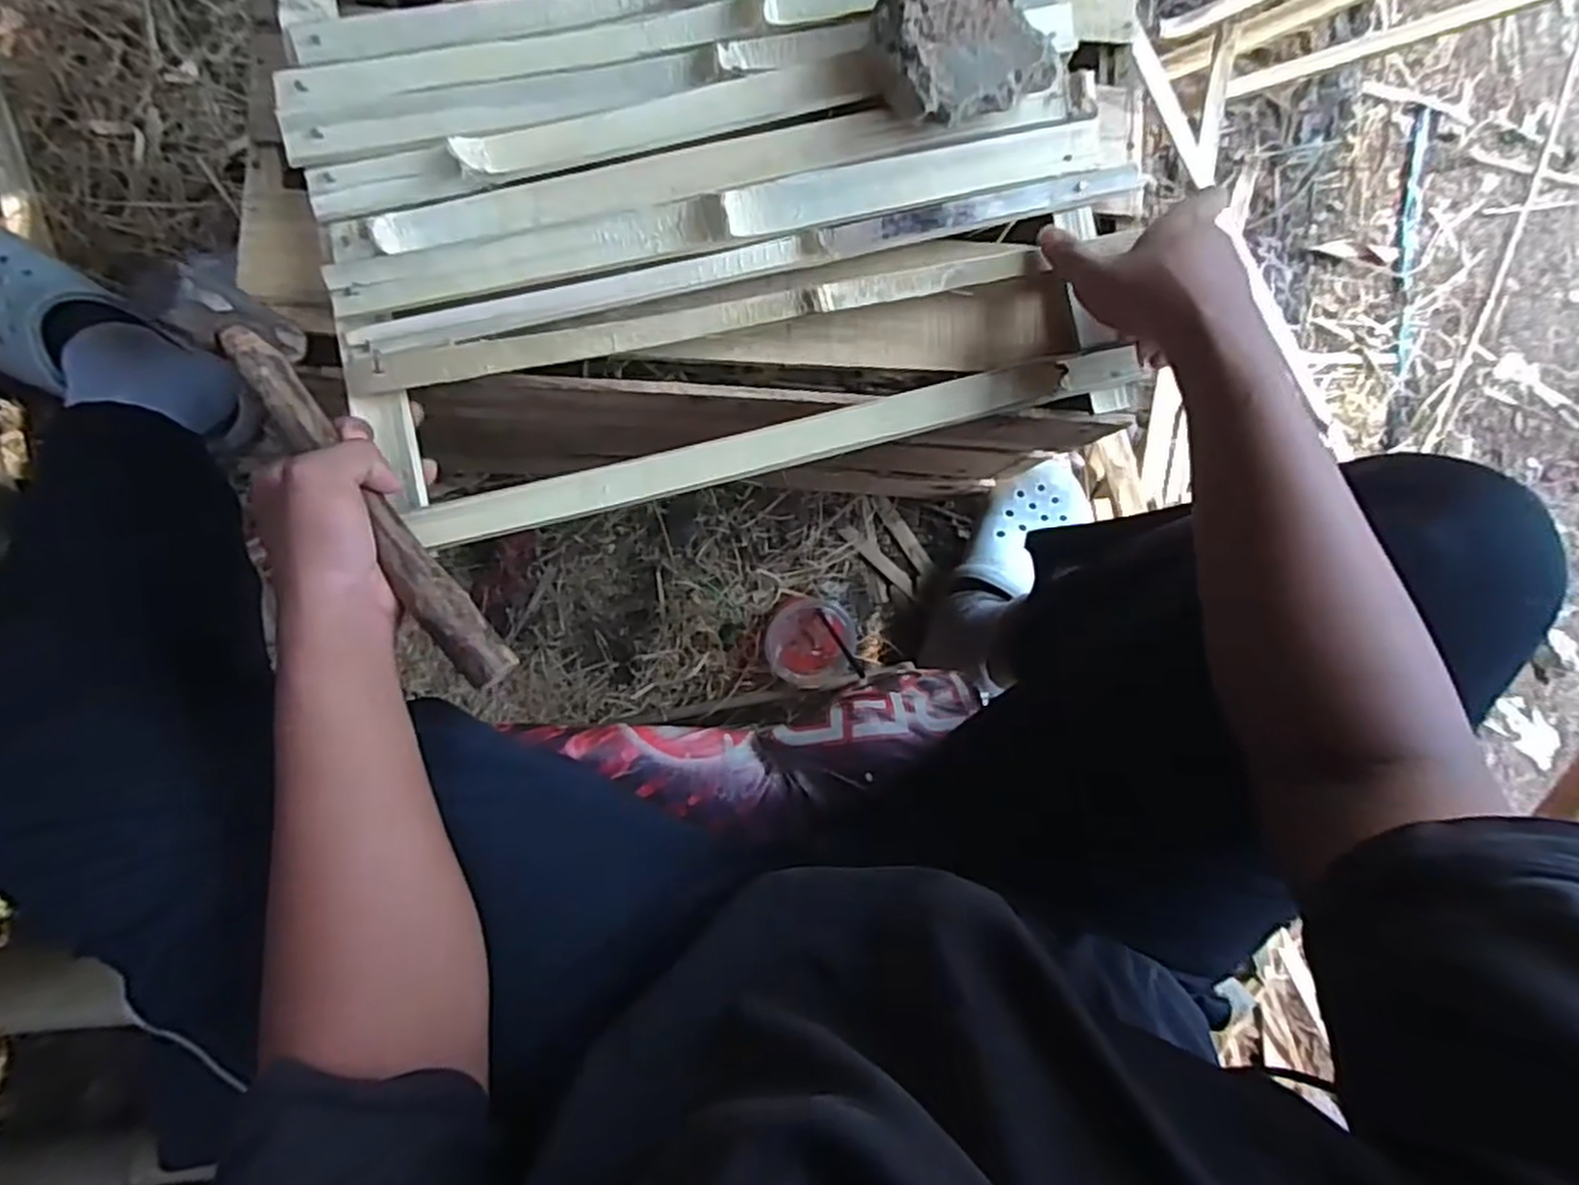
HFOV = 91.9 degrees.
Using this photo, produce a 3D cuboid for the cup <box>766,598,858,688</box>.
[{"bbox_3d":[0.020,0.052,0.820,0.096,0.078,0.089,0,89,-7],"label":"cup"}]

